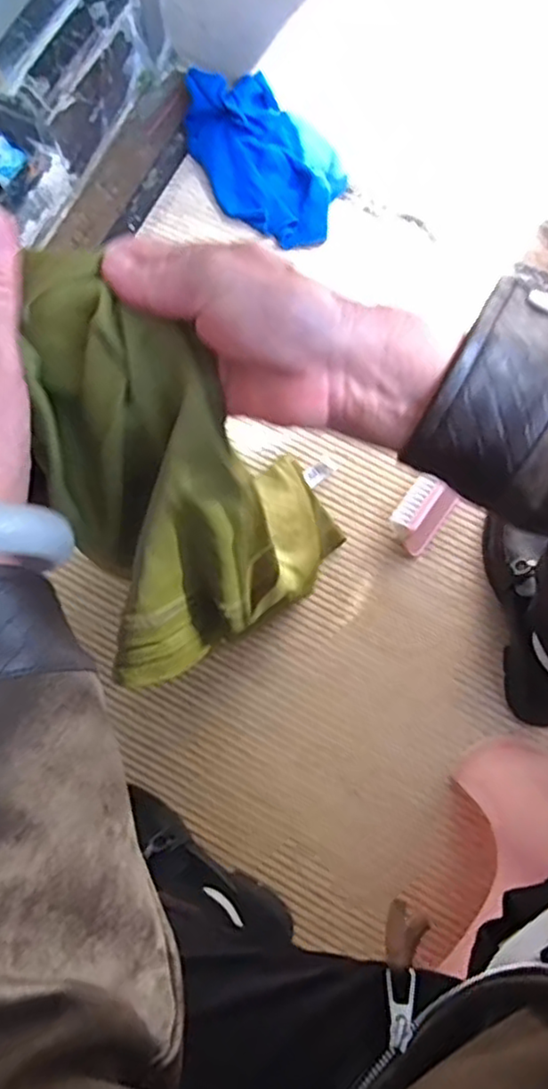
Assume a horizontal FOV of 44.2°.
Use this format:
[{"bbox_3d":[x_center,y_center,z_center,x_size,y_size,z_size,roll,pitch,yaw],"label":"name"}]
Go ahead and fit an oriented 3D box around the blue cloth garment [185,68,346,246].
[{"bbox_3d":[-0.013,-0.490,0.834,0.153,0.043,0.277,-26,81,-6],"label":"blue cloth garment"}]

